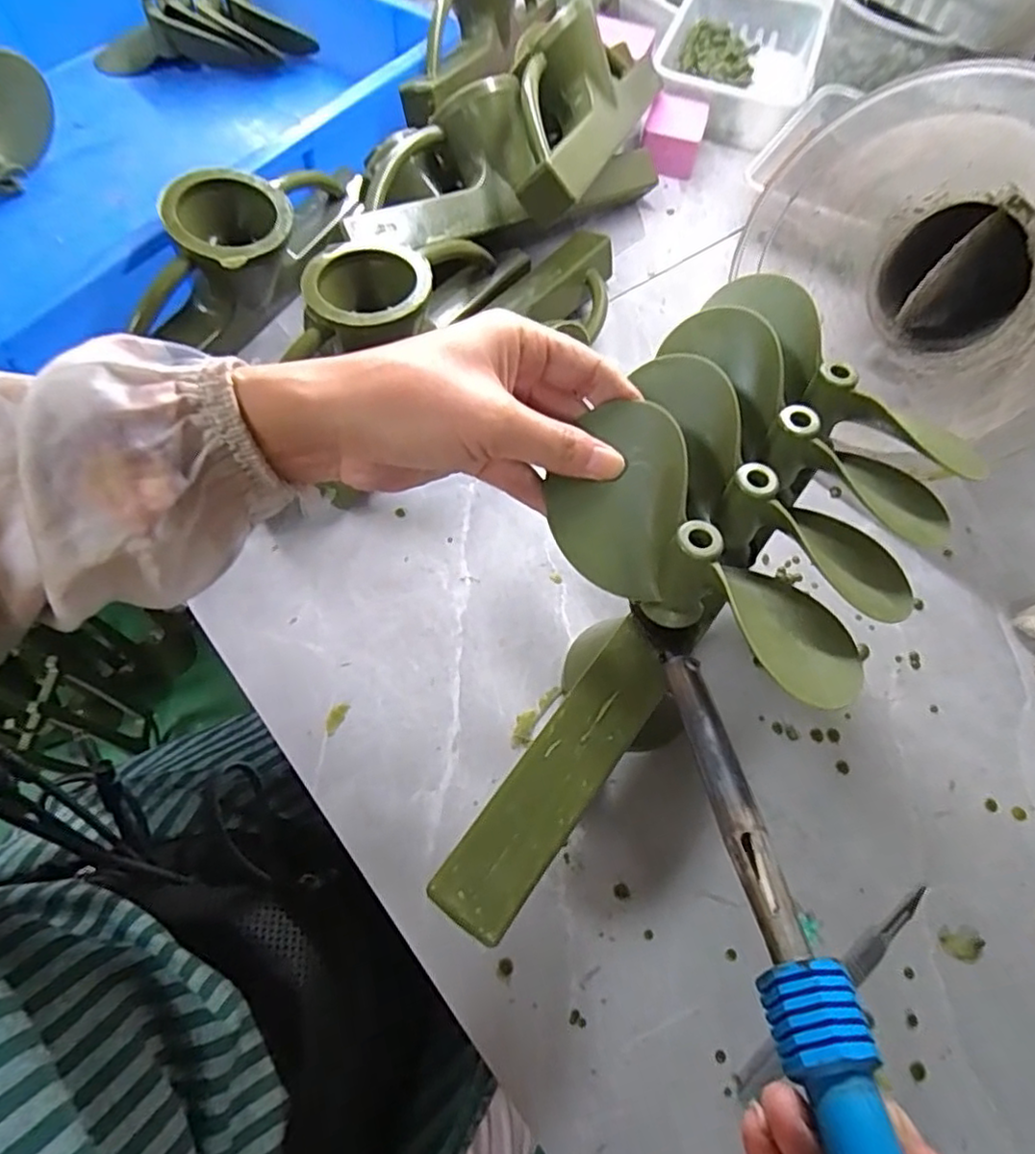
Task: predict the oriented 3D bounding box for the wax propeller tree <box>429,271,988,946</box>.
[{"bbox_3d":[0.080,0.002,0.283,0.145,0.069,0.323,31,76,12],"label":"wax propeller tree"}]

